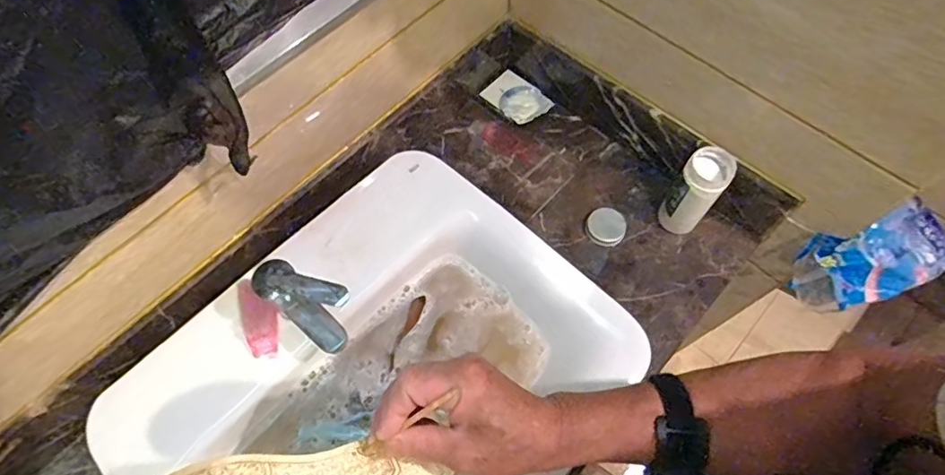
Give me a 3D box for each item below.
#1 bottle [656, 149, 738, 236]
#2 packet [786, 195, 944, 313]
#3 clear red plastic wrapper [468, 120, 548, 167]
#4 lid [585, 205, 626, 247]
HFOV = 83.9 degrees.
[{"bbox_3d":[0.312,-0.062,0.743,0.058,0.147,0.058,40,72,17],"label":"bottle"},{"bbox_3d":[0.580,0.020,0.743,0.254,0.072,0.129,-21,96,-6],"label":"packet"},{"bbox_3d":[0.056,-0.161,0.876,0.134,0.004,0.045,32,70,15],"label":"clear red plastic wrapper"},{"bbox_3d":[0.202,-0.017,0.795,0.058,0.006,0.060,-1,66,1],"label":"lid"}]

